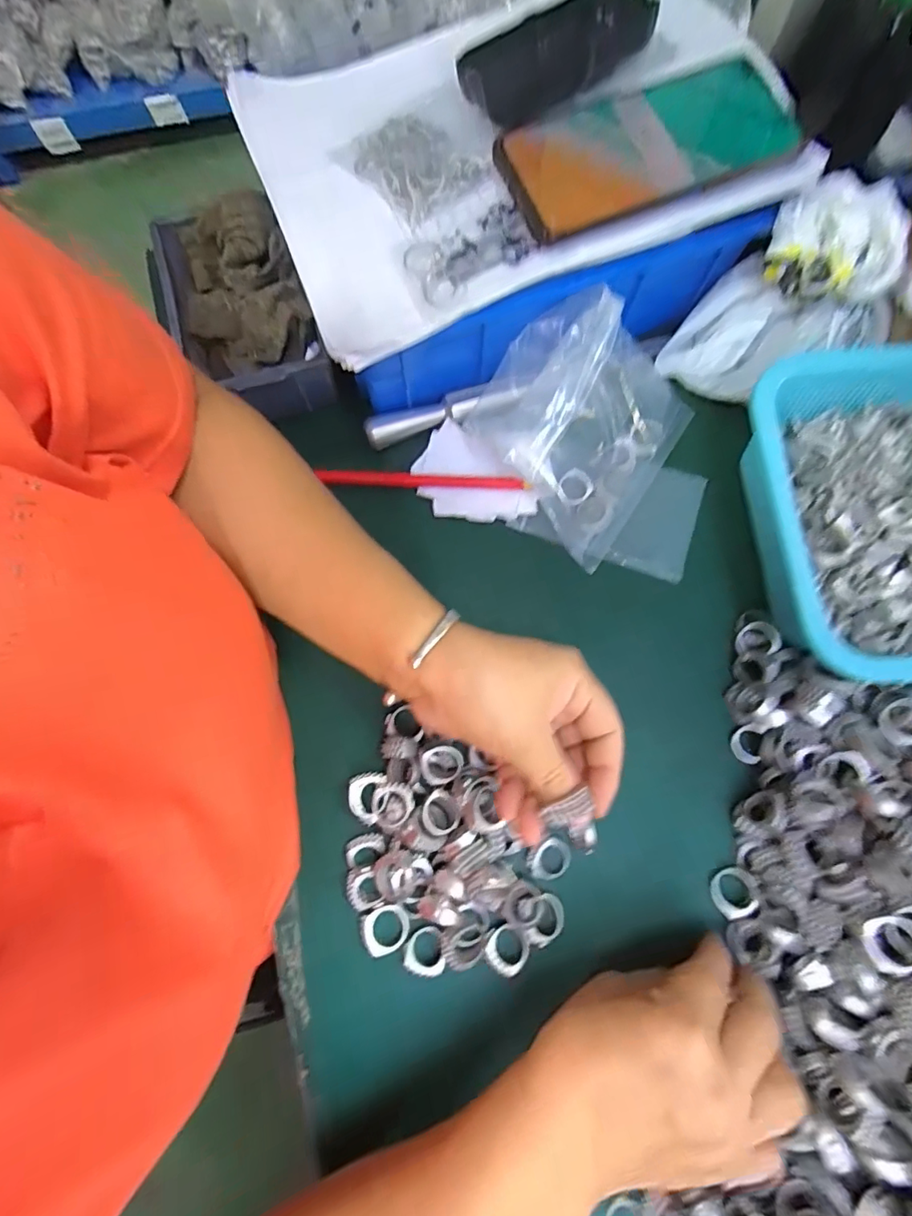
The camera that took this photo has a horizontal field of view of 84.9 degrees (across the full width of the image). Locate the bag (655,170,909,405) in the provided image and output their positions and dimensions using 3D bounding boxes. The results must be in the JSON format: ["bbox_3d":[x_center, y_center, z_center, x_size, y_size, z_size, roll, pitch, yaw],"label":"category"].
[{"bbox_3d":[0.223,-0.199,0.326,0.097,0.086,0.093,-35,79,-8],"label":"bag"}]

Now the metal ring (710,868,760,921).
[{"bbox_3d":[0.162,0.165,0.289,0.026,0.007,0.022,-29,78,-7],"label":"metal ring"}]

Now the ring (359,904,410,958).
[{"bbox_3d":[-0.040,0.182,0.283,0.027,0.010,0.023,-17,77,-4],"label":"ring"}]

